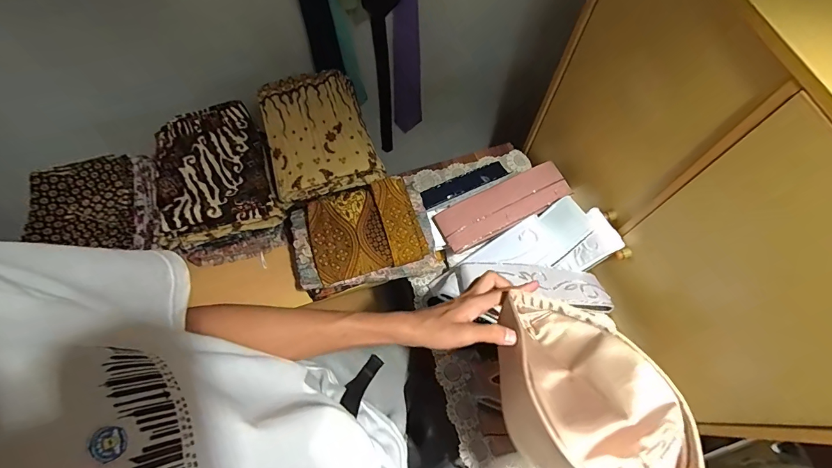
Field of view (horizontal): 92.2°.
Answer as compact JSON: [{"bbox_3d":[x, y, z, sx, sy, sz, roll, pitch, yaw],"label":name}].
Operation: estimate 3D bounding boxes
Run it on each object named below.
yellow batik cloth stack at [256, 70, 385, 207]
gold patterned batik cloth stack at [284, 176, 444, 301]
[{"bbox_3d":[-0.195,-0.201,0.782,0.202,0.067,0.247,-19,68,-8],"label":"yellow batik cloth stack"},{"bbox_3d":[-0.100,0.001,0.757,0.263,0.092,0.179,-13,67,-6],"label":"gold patterned batik cloth stack"}]

